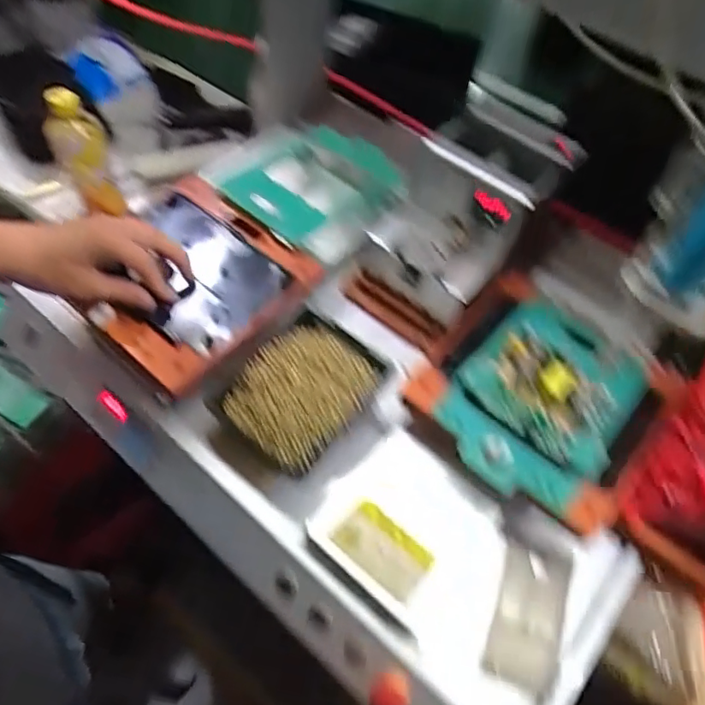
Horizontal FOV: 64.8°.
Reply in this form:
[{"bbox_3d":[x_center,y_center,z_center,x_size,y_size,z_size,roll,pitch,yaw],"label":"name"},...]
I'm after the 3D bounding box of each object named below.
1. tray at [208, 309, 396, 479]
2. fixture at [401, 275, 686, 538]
[{"bbox_3d":[-0.047,0.036,0.508,0.111,0.030,0.132,35,60,19],"label":"tray"},{"bbox_3d":[0.173,0.035,0.499,0.191,0.038,0.194,34,60,19],"label":"fixture"}]

